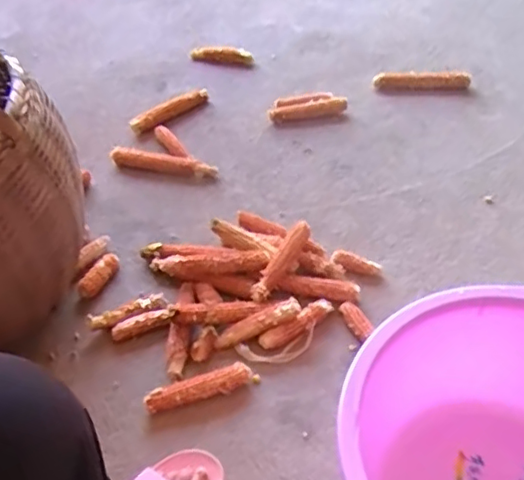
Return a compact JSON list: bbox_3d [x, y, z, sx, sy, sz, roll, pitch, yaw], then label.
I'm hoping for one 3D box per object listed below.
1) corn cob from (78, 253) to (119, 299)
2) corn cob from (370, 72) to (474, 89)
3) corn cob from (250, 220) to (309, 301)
[{"bbox_3d":[-0.256,0.059,0.952,0.029,0.030,0.090,16,51,17],"label":"corn cob"},{"bbox_3d":[0.343,-0.342,1.286,0.202,0.030,0.039,-1,47,4],"label":"corn cob"},{"bbox_3d":[0.030,0.034,0.912,0.029,0.020,0.147,26,68,26],"label":"corn cob"}]

